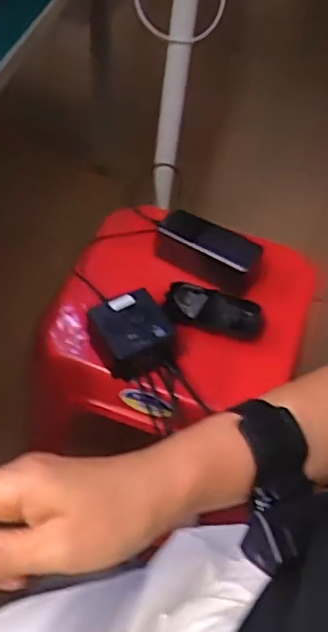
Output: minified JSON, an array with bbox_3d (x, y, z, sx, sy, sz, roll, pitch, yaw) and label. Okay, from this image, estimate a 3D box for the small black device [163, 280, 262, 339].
[{"bbox_3d":[0.056,-0.005,0.677,0.111,0.027,0.045,13,48,5],"label":"small black device"}]

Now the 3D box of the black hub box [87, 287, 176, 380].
[{"bbox_3d":[-0.035,0.019,0.634,0.082,0.046,0.076,-19,53,-22],"label":"black hub box"}]

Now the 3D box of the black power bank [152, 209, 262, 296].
[{"bbox_3d":[0.054,-0.074,0.713,0.124,0.056,0.049,27,51,16],"label":"black power bank"}]

